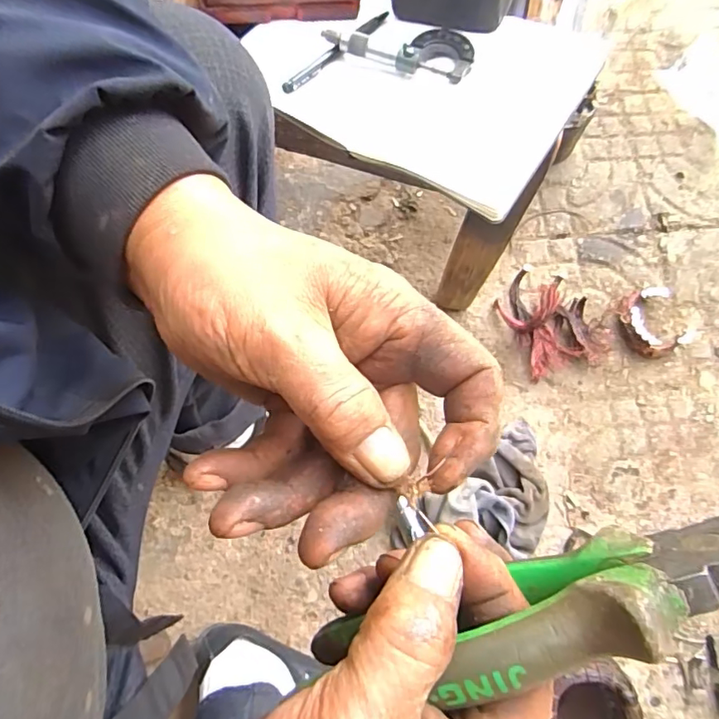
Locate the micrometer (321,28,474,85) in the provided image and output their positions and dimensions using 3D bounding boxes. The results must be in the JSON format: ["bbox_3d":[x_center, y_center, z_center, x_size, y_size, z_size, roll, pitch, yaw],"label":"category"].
[{"bbox_3d":[0.036,-0.273,0.452,0.126,0.017,0.044,23,76,4],"label":"micrometer"}]

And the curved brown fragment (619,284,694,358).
[{"bbox_3d":[0.421,-0.054,0.748,0.095,0.036,0.102,0,75,-2],"label":"curved brown fragment"}]

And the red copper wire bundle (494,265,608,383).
[{"bbox_3d":[0.269,-0.062,0.742,0.123,0.040,0.161,-24,77,-8],"label":"red copper wire bundle"}]

